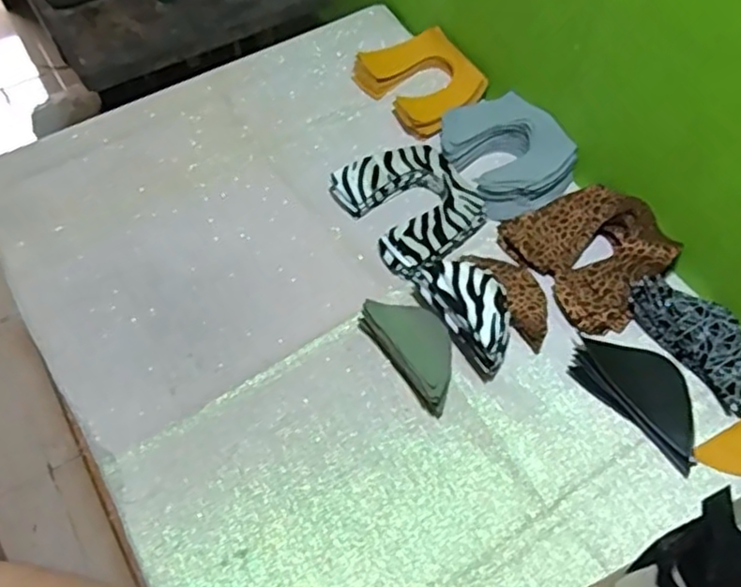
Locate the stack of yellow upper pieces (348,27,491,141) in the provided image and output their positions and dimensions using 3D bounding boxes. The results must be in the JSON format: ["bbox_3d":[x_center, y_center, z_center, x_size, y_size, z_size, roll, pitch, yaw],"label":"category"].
[{"bbox_3d":[0.067,-0.276,0.863,0.131,0.031,0.157,-29,61,-16],"label":"stack of yellow upper pieces"}]

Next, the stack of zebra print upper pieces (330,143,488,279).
[{"bbox_3d":[0.051,-0.099,0.753,0.133,0.036,0.164,-29,61,-16],"label":"stack of zebra print upper pieces"}]

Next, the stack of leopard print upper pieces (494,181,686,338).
[{"bbox_3d":[0.237,-0.050,0.705,0.139,0.044,0.162,-27,61,-15],"label":"stack of leopard print upper pieces"}]

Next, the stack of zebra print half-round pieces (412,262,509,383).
[{"bbox_3d":[0.096,0.018,0.659,0.060,0.062,0.119,-30,62,-17],"label":"stack of zebra print half-round pieces"}]

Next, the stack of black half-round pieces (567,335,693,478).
[{"bbox_3d":[0.262,0.092,0.636,0.077,0.014,0.140,-36,64,-20],"label":"stack of black half-round pieces"}]

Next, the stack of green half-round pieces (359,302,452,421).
[{"bbox_3d":[0.043,0.051,0.644,0.056,0.052,0.122,-31,62,-17],"label":"stack of green half-round pieces"}]

